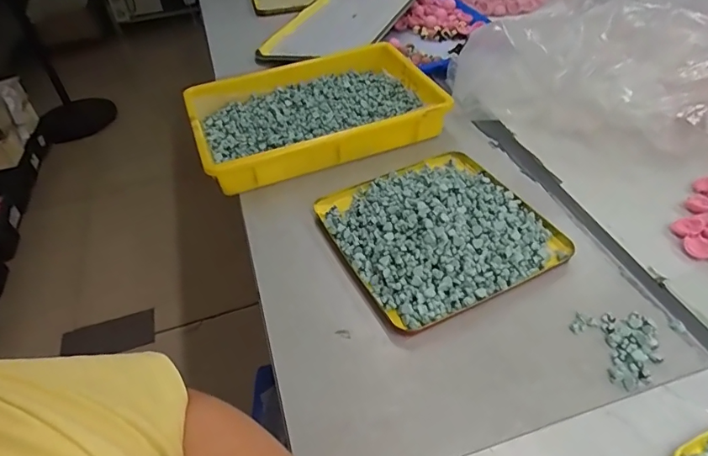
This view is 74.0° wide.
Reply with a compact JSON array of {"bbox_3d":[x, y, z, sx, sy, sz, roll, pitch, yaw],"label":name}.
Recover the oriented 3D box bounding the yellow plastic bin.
[{"bbox_3d":[-0.066,-0.192,0.759,0.367,0.062,0.258,-19,46,-12],"label":"yellow plastic bin"}]

